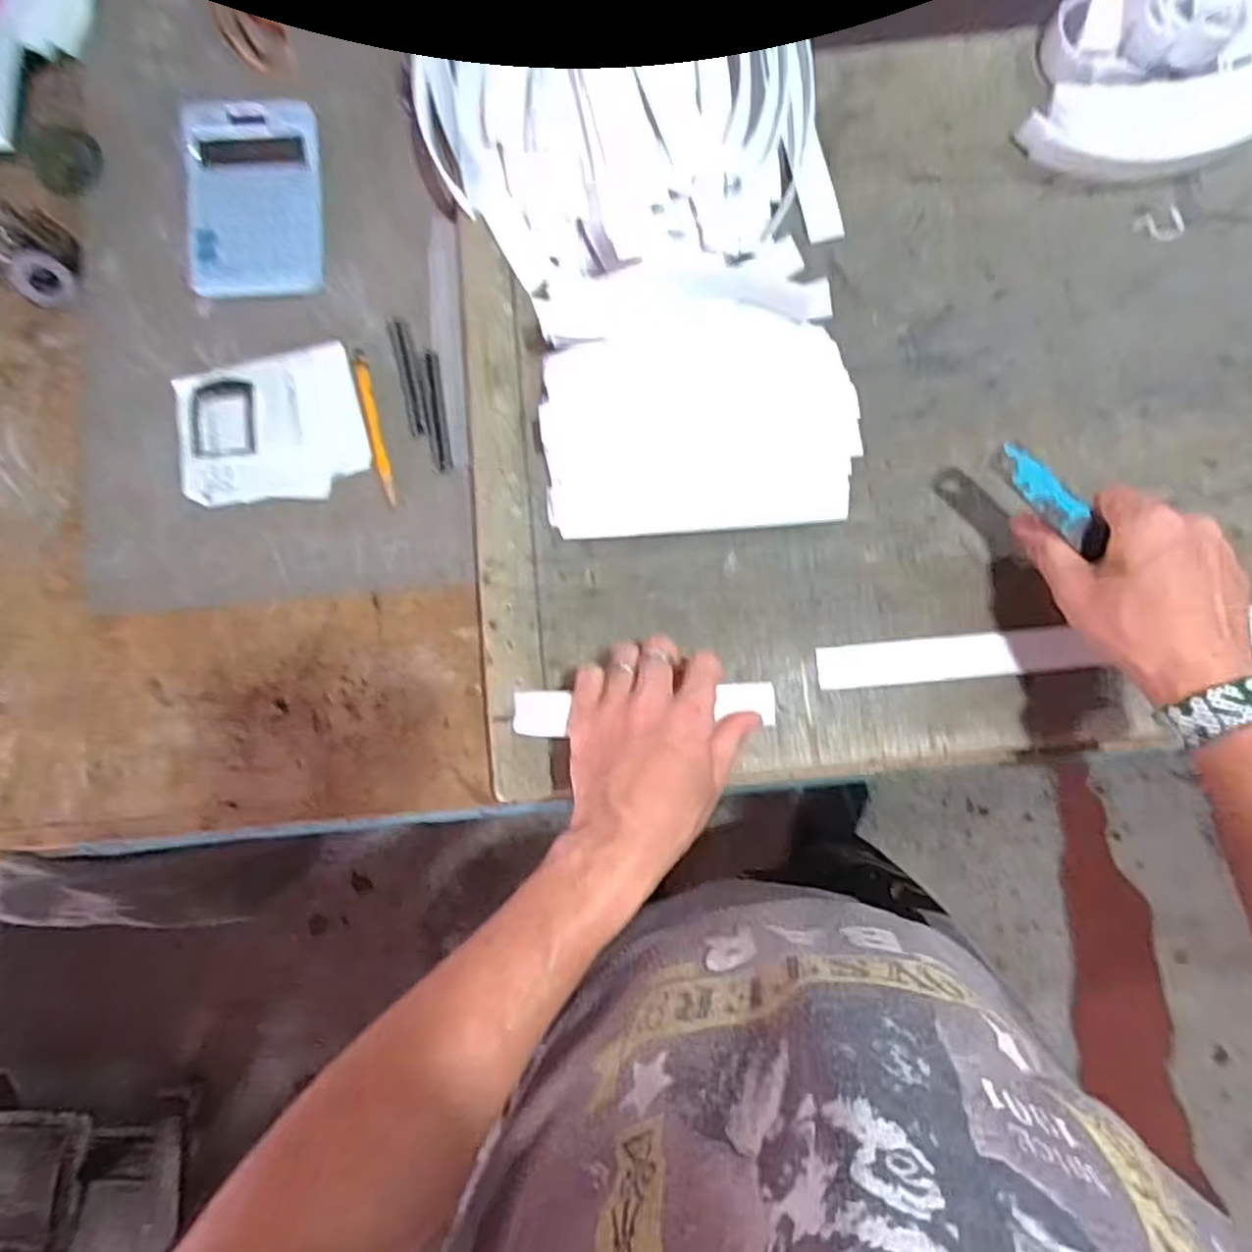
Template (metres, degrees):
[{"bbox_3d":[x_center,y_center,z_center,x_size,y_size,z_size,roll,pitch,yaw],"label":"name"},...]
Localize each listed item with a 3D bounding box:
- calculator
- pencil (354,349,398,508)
[{"bbox_3d":[-0.277,-0.314,0.536,0.099,0.027,0.135,-1,84,3],"label":"calculator"},{"bbox_3d":[-0.183,-0.144,0.527,0.011,0.004,0.117,-13,84,2],"label":"pencil"}]

